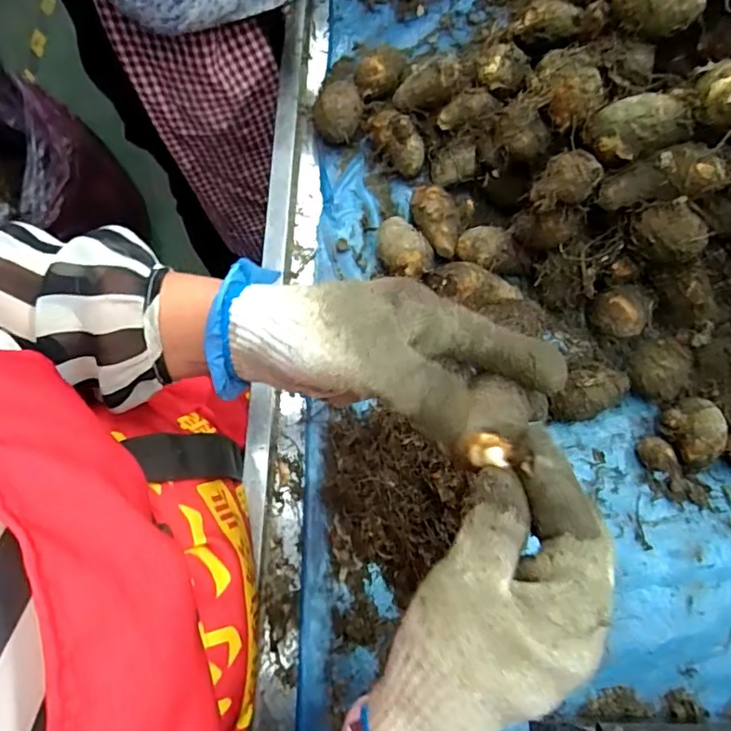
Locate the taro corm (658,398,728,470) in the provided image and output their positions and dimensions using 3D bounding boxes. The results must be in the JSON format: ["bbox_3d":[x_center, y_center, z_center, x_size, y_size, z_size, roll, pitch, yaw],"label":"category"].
[{"bbox_3d":[0.261,0.053,0.442,0.041,0.036,0.050,-26,76,-8],"label":"taro corm"}]

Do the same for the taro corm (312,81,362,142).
[{"bbox_3d":[-0.026,-0.235,0.523,0.044,0.045,0.055,-1,74,-1],"label":"taro corm"}]

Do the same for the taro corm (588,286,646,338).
[{"bbox_3d":[0.208,-0.041,0.464,0.037,0.034,0.039,-17,75,-6],"label":"taro corm"}]

